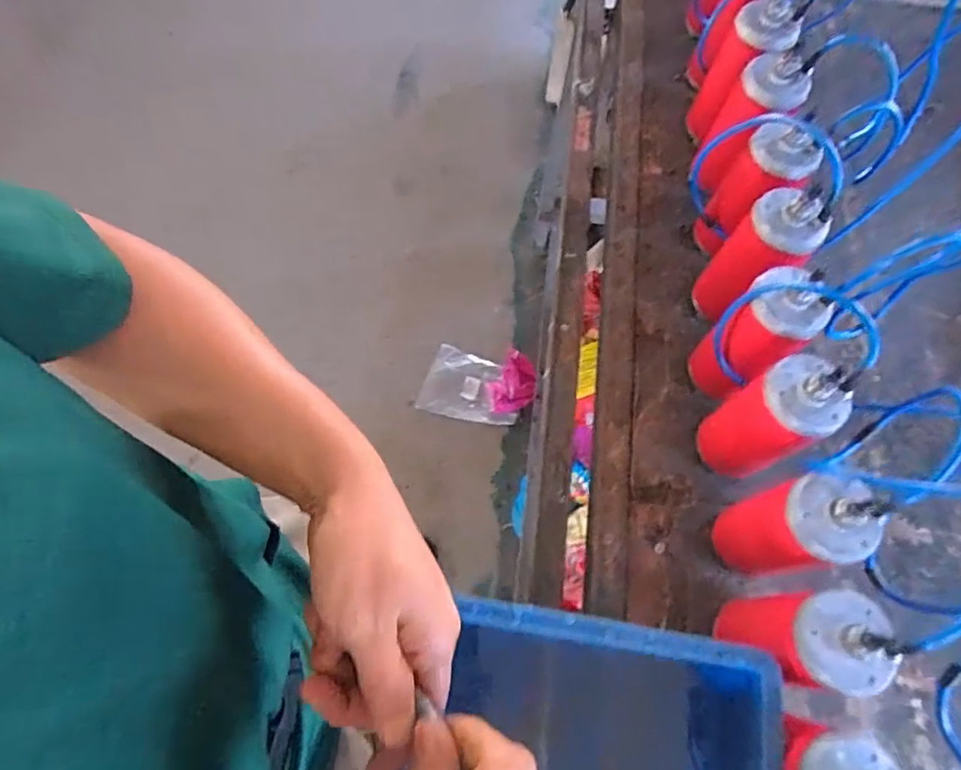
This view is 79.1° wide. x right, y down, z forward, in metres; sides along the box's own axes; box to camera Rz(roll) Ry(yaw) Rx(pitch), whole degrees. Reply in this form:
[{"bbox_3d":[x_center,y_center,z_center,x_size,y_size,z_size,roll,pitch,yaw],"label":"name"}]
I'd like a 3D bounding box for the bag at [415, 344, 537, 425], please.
[{"bbox_3d":[-0.007,-0.006,1.515,0.288,0.131,0.186,14,69,4],"label":"bag"}]

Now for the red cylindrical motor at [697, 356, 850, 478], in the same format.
[{"bbox_3d":[0.283,0.040,0.588,0.070,0.197,0.075,0,69,-1],"label":"red cylindrical motor"}]

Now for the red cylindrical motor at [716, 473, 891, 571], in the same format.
[{"bbox_3d":[0.285,0.135,0.549,0.068,0.204,0.072,0,69,-1],"label":"red cylindrical motor"}]

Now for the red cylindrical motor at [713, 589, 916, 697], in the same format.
[{"bbox_3d":[0.277,0.218,0.501,0.065,0.178,0.068,0,69,-1],"label":"red cylindrical motor"}]

